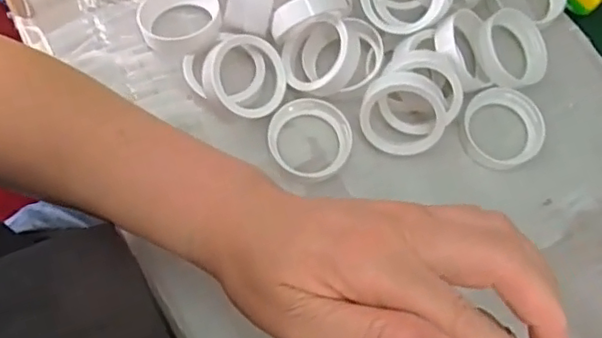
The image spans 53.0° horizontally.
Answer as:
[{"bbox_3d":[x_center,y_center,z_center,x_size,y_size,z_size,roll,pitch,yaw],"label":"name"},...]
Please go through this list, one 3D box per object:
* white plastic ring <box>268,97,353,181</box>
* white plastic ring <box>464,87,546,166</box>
[{"bbox_3d":[0.006,-0.020,0.385,0.053,0.016,0.051,0,76,-1],"label":"white plastic ring"},{"bbox_3d":[0.134,-0.028,0.396,0.048,0.009,0.050,0,76,-1],"label":"white plastic ring"}]

